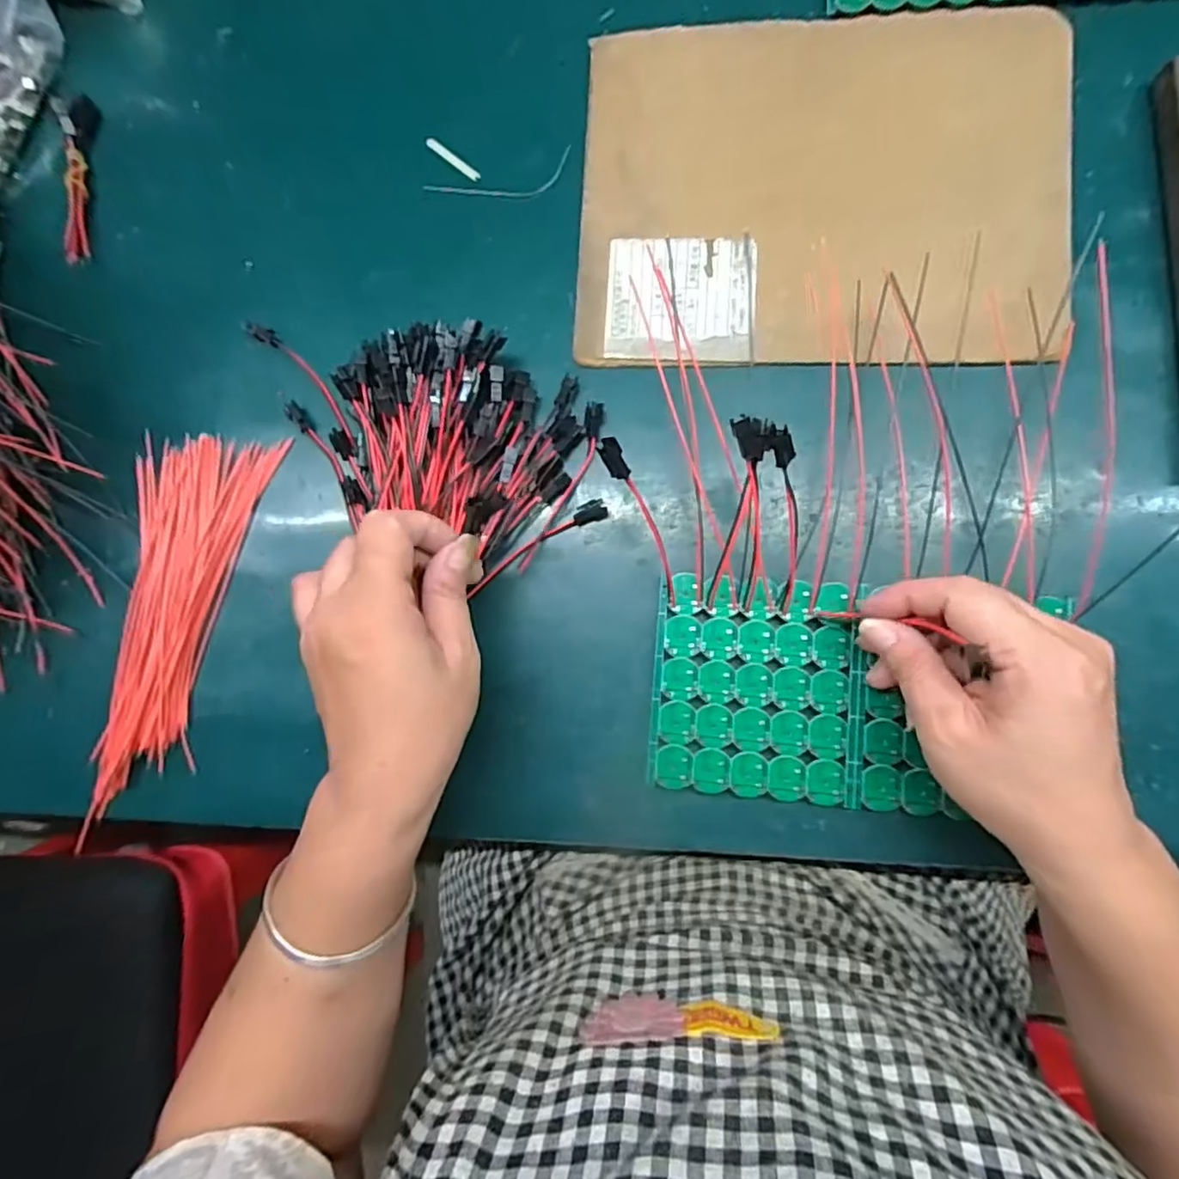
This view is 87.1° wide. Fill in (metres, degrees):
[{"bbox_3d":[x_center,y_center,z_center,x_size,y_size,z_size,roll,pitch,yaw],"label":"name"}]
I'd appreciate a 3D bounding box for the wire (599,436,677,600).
[{"bbox_3d":[0.026,-0.028,0.288,0.009,0.100,0.008,-27,42,3],"label":"wire"}]

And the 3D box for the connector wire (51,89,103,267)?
[{"bbox_3d":[-0.322,-0.258,0.386,0.018,0.010,0.111,0,85,6],"label":"connector wire"}]

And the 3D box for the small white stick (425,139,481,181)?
[{"bbox_3d":[-0.081,-0.255,0.367,0.041,0.004,0.006,40,90,8],"label":"small white stick"}]

